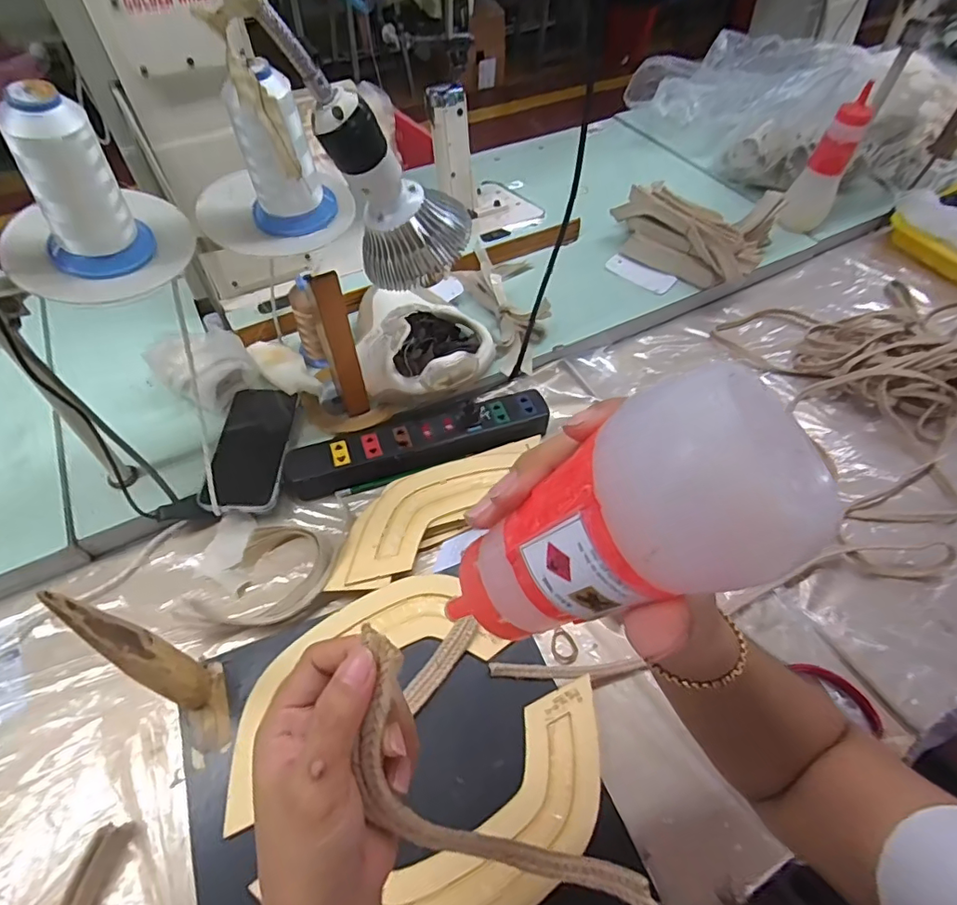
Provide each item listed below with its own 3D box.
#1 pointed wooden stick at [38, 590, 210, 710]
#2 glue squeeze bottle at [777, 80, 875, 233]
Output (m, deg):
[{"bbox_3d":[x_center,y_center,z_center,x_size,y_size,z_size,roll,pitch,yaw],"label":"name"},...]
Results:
[{"bbox_3d":[-0.237,0.151,0.386,0.028,0.221,0.028,27,58,16],"label":"pointed wooden stick"},{"bbox_3d":[0.537,-0.441,0.821,0.061,0.192,0.056,23,57,14],"label":"glue squeeze bottle"}]

